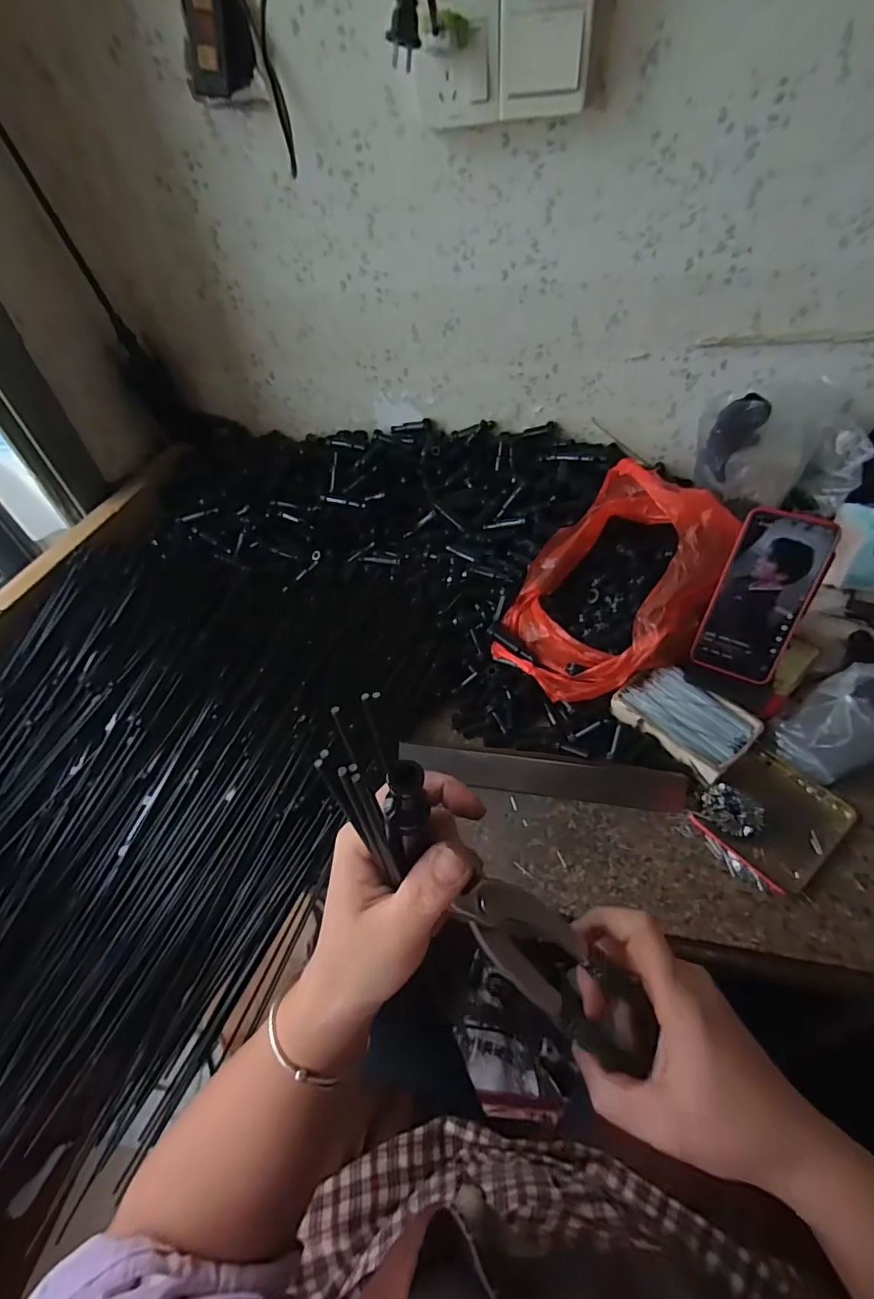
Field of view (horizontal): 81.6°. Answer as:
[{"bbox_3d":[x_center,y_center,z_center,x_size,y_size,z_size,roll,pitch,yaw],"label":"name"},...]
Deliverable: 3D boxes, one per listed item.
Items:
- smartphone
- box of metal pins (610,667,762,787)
[{"bbox_3d":[0.318,-0.050,0.497,0.079,0.163,0.013,25,25,30],"label":"smartphone"},{"bbox_3d":[0.257,0.071,0.532,0.085,0.030,0.123,-33,53,-22],"label":"box of metal pins"}]

